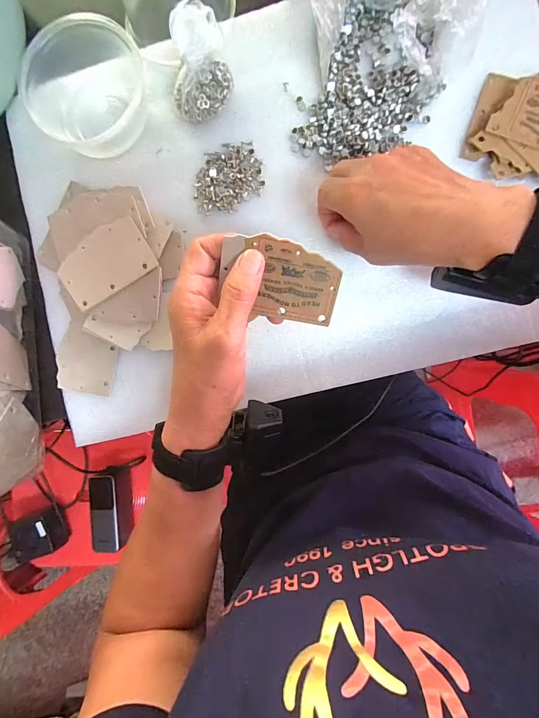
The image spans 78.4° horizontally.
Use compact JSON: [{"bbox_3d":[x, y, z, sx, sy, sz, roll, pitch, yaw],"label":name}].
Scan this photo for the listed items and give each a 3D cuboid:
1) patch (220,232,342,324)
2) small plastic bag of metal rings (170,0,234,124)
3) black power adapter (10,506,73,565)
[{"bbox_3d":[0.008,-0.055,0.233,0.082,0.004,0.053,12,117,-4],"label":"patch"},{"bbox_3d":[-0.062,-0.260,0.297,0.053,0.051,0.067,-8,89,5],"label":"small plastic bag of metal rings"},{"bbox_3d":[-0.416,0.314,0.597,0.075,0.058,0.080,-21,87,6],"label":"black power adapter"}]

